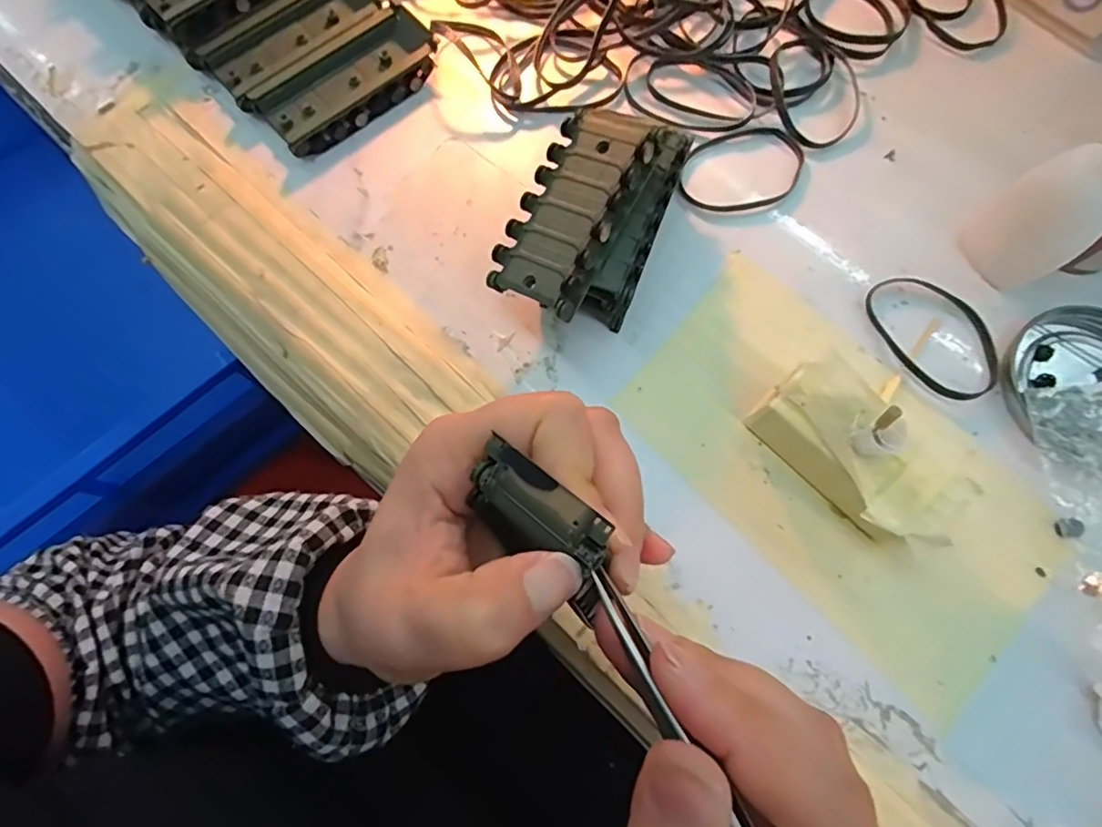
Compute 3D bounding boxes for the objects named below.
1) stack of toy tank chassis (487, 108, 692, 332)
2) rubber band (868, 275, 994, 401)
[{"bbox_3d":[0.021,-0.087,0.267,0.061,0.062,0.103,28,76,8],"label":"stack of toy tank chassis"},{"bbox_3d":[0.188,-0.039,0.281,0.048,0.006,0.070,-25,75,-7],"label":"rubber band"}]

